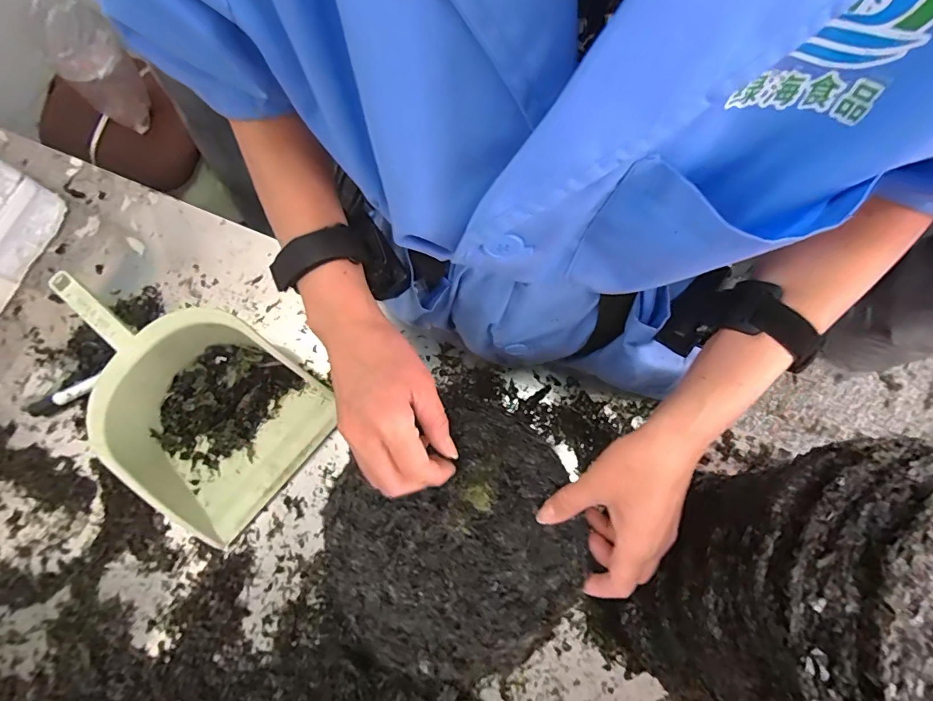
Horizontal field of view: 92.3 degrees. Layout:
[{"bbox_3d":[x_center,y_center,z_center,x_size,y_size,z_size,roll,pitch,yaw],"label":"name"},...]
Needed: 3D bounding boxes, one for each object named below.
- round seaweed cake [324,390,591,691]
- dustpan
[{"bbox_3d":[-0.010,0.149,0.345,0.193,0.011,0.180,0,76,1],"label":"round seaweed cake"},{"bbox_3d":[-0.345,0.047,0.532,0.330,0.094,0.223,39,80,10],"label":"dustpan"}]

